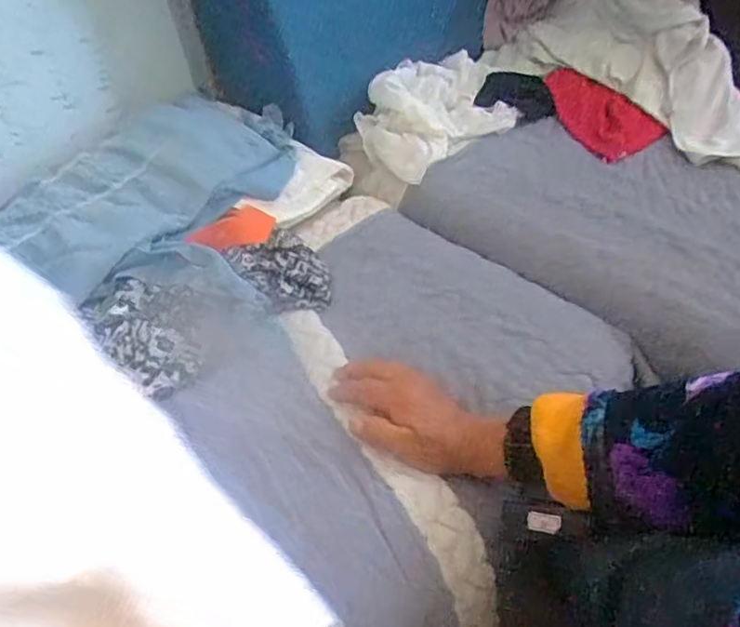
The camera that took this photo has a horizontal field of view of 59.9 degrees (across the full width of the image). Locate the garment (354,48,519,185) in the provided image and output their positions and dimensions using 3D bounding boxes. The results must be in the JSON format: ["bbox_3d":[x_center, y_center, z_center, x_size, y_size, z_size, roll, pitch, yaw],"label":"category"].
[{"bbox_3d":[0.080,-0.258,0.814,0.213,0.074,0.171,-29,48,-20],"label":"garment"}]

